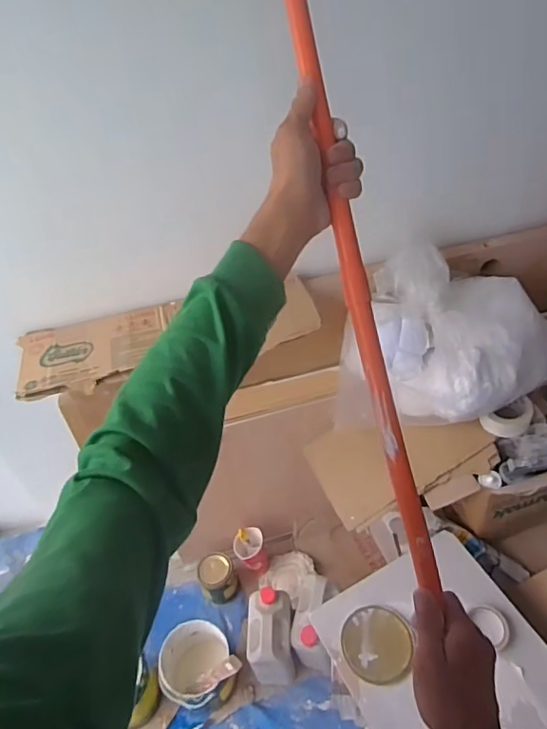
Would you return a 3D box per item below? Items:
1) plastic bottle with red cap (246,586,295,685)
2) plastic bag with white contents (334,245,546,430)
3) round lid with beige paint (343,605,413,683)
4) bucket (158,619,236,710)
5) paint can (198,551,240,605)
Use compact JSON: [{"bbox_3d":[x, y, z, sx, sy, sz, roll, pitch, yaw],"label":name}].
[{"bbox_3d":[-0.005,0.707,1.388,0.111,0.202,0.178,-5,47,3],"label":"plastic bottle with red cap"},{"bbox_3d":[0.430,-0.021,1.249,0.533,0.350,0.305,12,50,18],"label":"plastic bag with white contents"},{"bbox_3d":[0.223,0.604,1.158,0.143,0.006,0.144,-3,58,4],"label":"round lid with beige paint"},{"bbox_3d":[-0.191,0.771,1.358,0.178,0.196,0.179,-4,47,4],"label":"bucket"},{"bbox_3d":[-0.162,0.621,1.561,0.107,0.103,0.110,-4,47,4],"label":"paint can"}]

